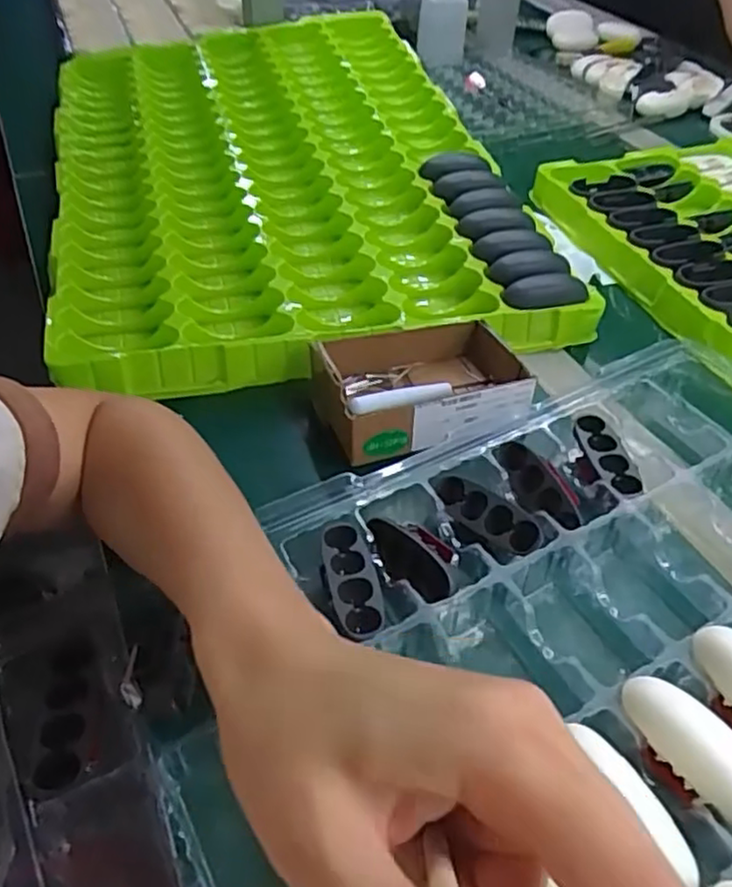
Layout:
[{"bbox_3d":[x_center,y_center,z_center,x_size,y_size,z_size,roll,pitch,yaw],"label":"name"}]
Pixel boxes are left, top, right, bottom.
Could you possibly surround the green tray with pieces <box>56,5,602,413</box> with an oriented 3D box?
[{"bbox_3d":[-0.083,-0.271,0.632,0.364,0.043,0.582,-10,46,-12],"label":"green tray with pieces"}]

